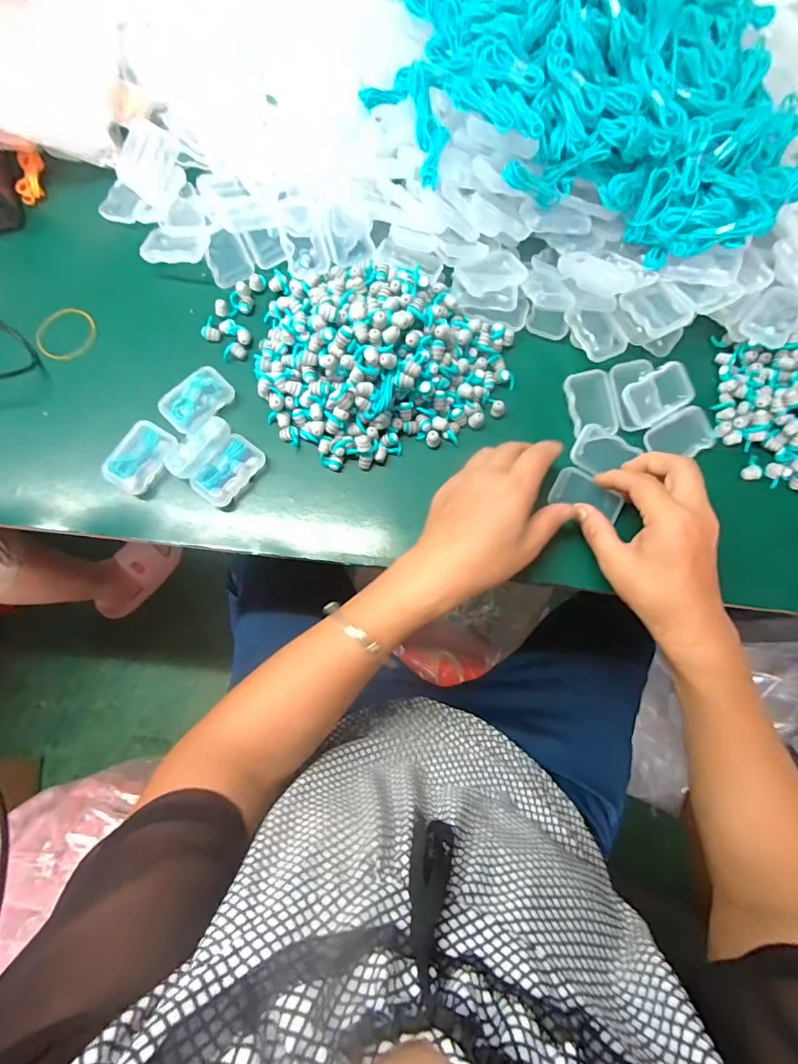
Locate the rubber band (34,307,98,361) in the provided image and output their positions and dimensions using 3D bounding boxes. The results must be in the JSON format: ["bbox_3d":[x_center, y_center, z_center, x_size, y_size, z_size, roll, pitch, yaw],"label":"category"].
[{"bbox_3d":[-0.281,-0.168,0.394,0.044,0.008,0.051,21,73,-3],"label":"rubber band"}]

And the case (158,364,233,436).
[{"bbox_3d":[-0.161,-0.106,0.370,0.032,0.013,0.055,41,79,8],"label":"case"}]

